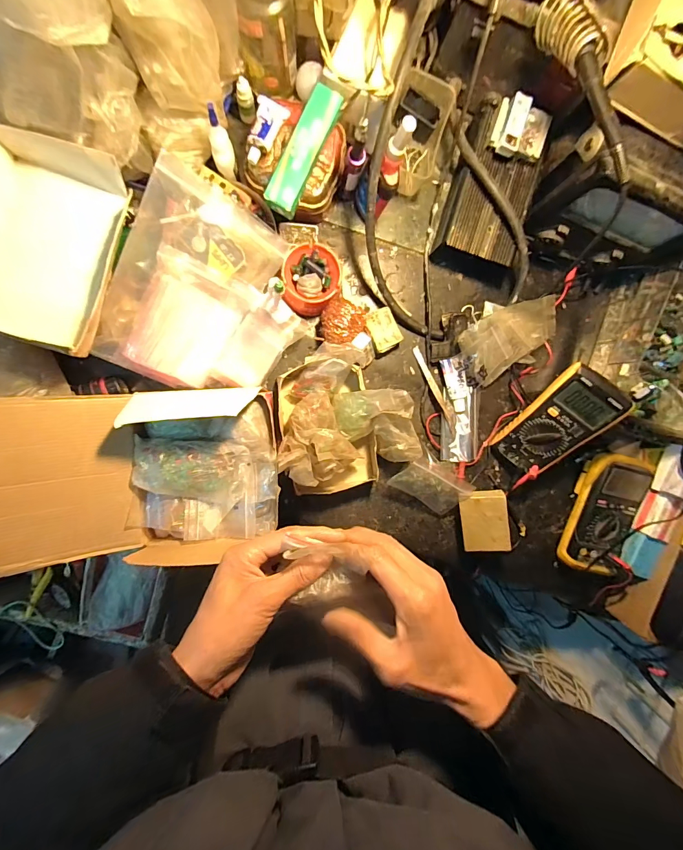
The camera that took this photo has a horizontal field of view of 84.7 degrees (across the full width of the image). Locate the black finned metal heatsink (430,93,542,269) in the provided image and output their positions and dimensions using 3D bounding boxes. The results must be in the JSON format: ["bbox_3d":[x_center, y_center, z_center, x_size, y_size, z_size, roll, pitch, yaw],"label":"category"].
[{"bbox_3d":[0.200,-0.317,0.521,0.105,0.068,0.185,13,94,-8],"label":"black finned metal heatsink"}]

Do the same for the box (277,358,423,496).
[{"bbox_3d":[0.004,-0.001,0.505,0.197,0.090,0.193,-7,97,-6],"label":"box"}]

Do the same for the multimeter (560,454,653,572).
[{"bbox_3d":[0.414,0.138,0.588,0.094,0.044,0.187,14,94,-8],"label":"multimeter"}]

